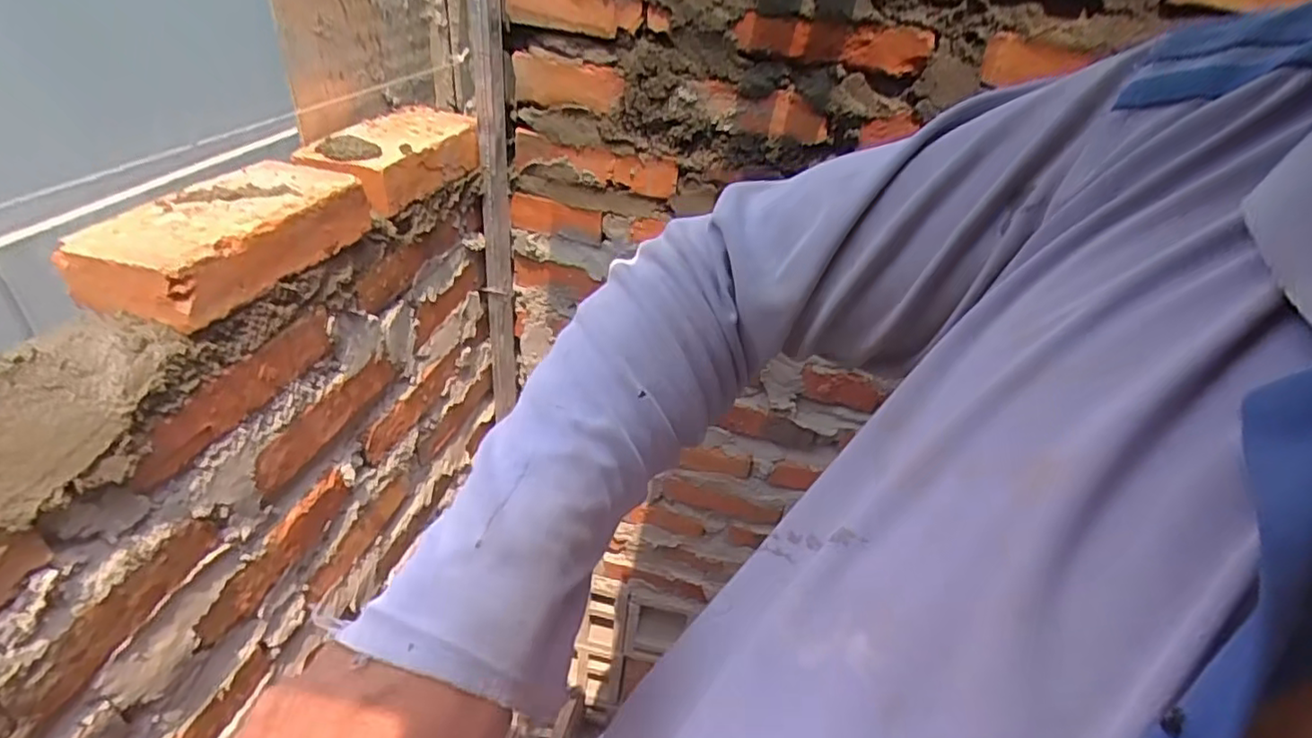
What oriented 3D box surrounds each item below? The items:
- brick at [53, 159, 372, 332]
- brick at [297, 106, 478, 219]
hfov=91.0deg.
[{"bbox_3d":[-0.320,-0.104,0.487,0.104,0.047,0.193,13,36,8],"label":"brick"},{"bbox_3d":[-0.265,-0.219,0.657,0.104,0.053,0.201,17,37,14],"label":"brick"}]

